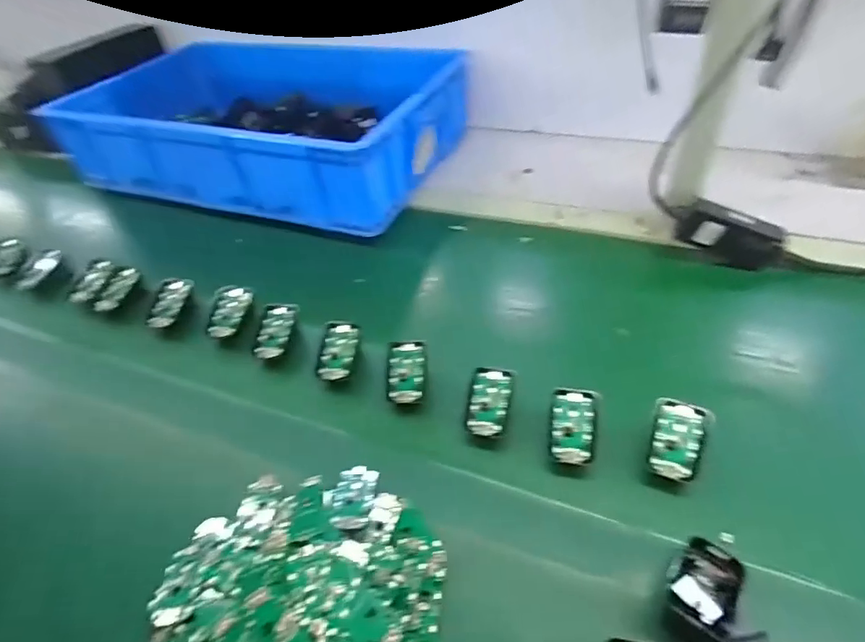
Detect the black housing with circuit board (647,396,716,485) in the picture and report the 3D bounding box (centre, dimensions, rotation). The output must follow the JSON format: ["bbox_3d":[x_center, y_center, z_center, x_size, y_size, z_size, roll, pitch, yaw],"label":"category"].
[{"bbox_3d":[0.217,0.106,0.438,0.043,0.018,0.070,17,67,25],"label":"black housing with circuit board"}]

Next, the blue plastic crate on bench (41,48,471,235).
[{"bbox_3d":[-0.303,-0.376,0.886,0.643,0.130,0.429,13,51,16],"label":"blue plastic crate on bench"}]

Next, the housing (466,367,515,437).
[{"bbox_3d":[0.056,0.078,0.482,0.040,0.018,0.069,7,49,12],"label":"housing"}]

